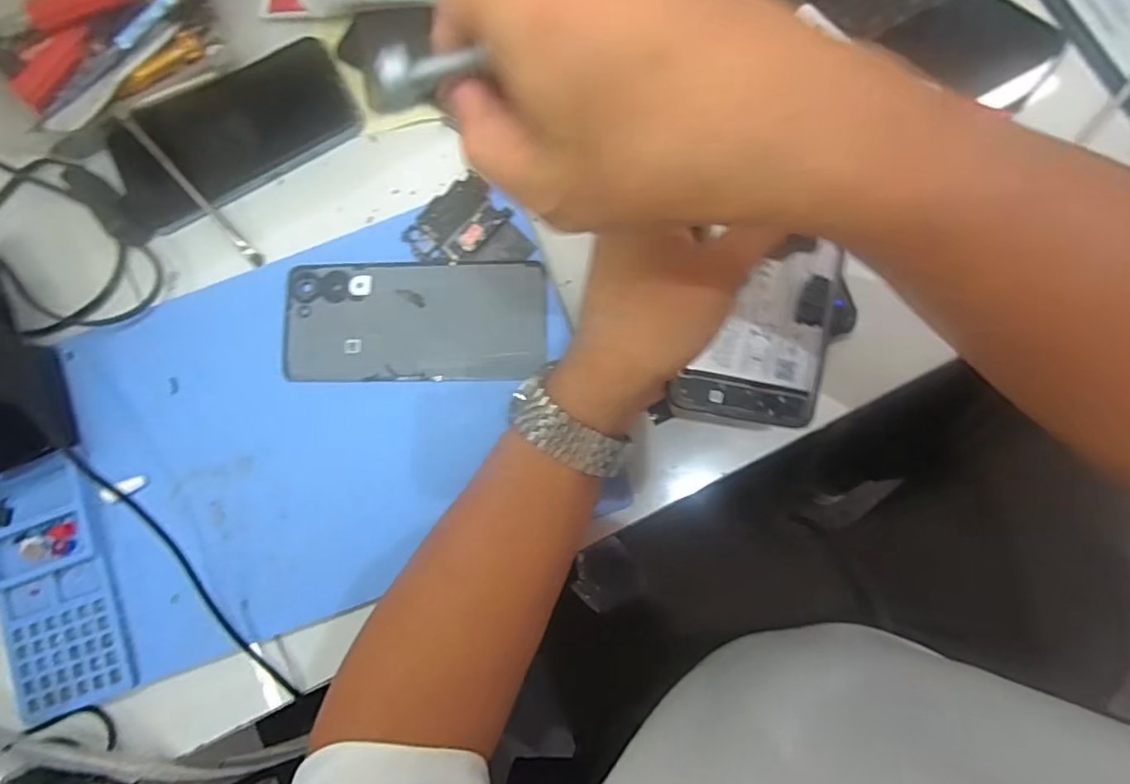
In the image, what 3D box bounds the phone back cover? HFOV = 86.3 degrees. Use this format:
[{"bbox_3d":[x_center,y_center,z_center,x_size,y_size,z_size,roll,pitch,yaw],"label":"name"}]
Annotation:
[{"bbox_3d":[-0.093,-0.044,0.370,0.159,0.010,0.073,1,82,3],"label":"phone back cover"}]

